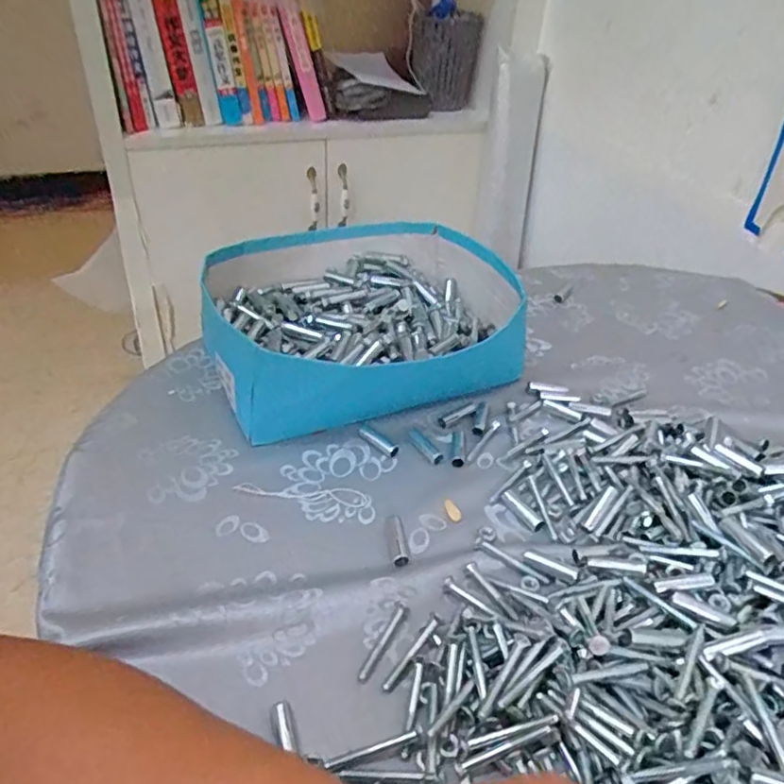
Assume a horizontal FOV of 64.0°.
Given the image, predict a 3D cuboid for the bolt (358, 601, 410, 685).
[{"bbox_3d":[-0.004,0.156,0.396,0.009,0.004,0.059,18,39,19],"label":"bolt"}]

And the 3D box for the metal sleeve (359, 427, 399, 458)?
[{"bbox_3d":[-0.012,0.043,0.546,0.043,0.008,0.012,31,45,32],"label":"metal sleeve"}]

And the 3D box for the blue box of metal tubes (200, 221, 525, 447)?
[{"bbox_3d":[-0.028,-0.073,0.632,0.302,0.088,0.260,-15,40,-22],"label":"blue box of metal tubes"}]

